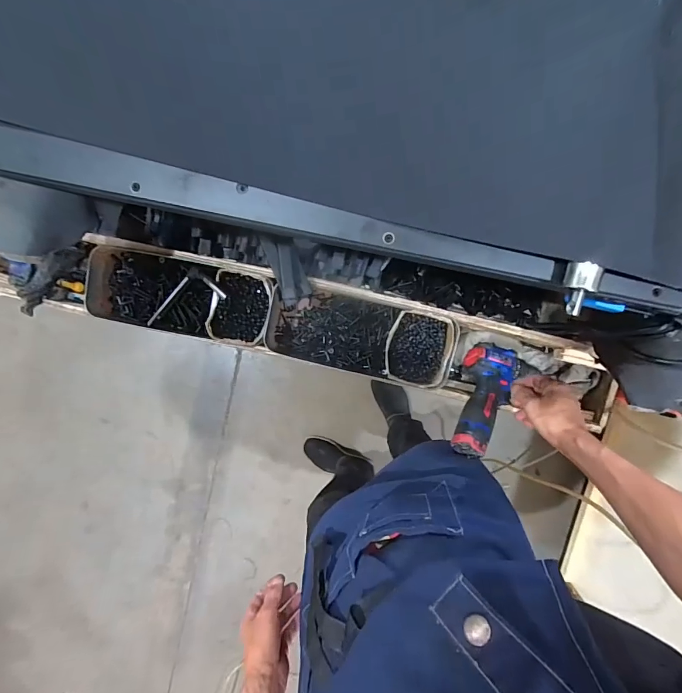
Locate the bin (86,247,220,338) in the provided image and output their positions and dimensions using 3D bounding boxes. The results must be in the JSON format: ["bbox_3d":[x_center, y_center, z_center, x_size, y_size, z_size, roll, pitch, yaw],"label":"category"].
[{"bbox_3d":[-0.338,-0.098,0.711,0.224,0.059,0.128,13,95,1],"label":"bin"}]

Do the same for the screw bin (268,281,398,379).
[{"bbox_3d":[-0.021,-0.030,0.714,0.216,0.071,0.129,12,95,2],"label":"screw bin"}]

